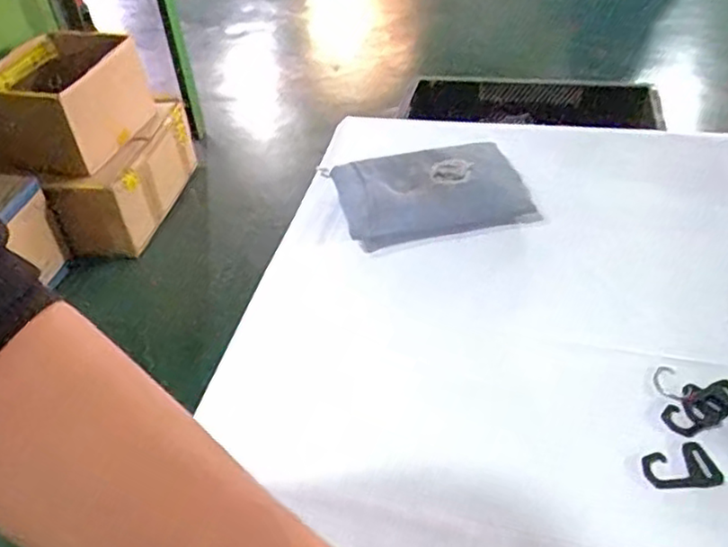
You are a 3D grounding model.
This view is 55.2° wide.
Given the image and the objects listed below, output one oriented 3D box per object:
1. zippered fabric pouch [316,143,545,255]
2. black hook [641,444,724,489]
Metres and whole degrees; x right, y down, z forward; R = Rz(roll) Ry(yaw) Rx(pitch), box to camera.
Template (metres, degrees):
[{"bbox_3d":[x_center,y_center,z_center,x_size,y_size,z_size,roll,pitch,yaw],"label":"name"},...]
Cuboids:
[{"bbox_3d":[0.061,-0.076,0.636,0.169,0.034,0.107,-8,40,-3],"label":"zippered fabric pouch"},{"bbox_3d":[0.192,0.120,0.424,0.044,0.005,0.030,-13,41,-9],"label":"black hook"}]

